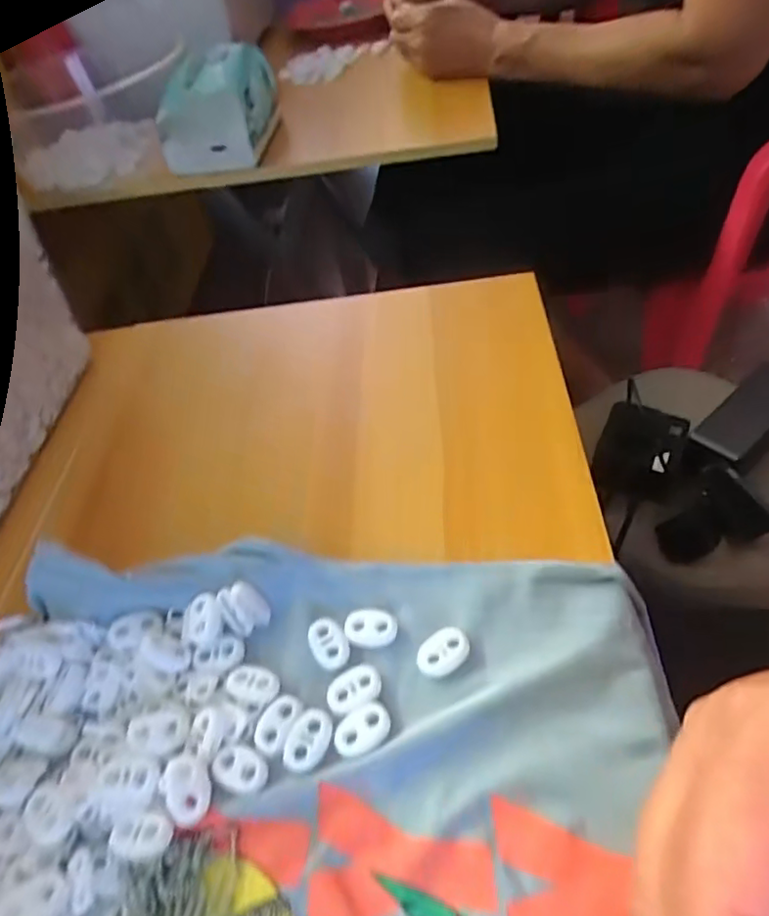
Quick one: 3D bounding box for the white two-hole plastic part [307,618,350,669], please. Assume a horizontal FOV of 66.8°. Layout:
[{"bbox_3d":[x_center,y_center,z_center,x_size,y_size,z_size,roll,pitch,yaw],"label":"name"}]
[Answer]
[{"bbox_3d":[-0.024,0.077,0.246,0.015,0.004,0.023,-27,52,-16],"label":"white two-hole plastic part"}]

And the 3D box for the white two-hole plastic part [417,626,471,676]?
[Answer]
[{"bbox_3d":[0.024,0.078,0.236,0.023,0.004,0.015,-30,53,-18],"label":"white two-hole plastic part"}]

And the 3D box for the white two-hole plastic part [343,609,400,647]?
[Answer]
[{"bbox_3d":[-0.006,0.072,0.248,0.023,0.004,0.016,7,51,12],"label":"white two-hole plastic part"}]

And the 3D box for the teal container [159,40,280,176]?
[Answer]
[{"bbox_3d":[-0.173,-0.369,0.621,0.102,0.093,0.140,0,50,7],"label":"teal container"}]

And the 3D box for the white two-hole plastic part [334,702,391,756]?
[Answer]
[{"bbox_3d":[-0.008,0.102,0.221,0.023,0.004,0.015,-28,52,-17],"label":"white two-hole plastic part"}]

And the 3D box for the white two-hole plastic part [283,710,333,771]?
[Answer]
[{"bbox_3d":[-0.029,0.106,0.221,0.015,0.004,0.023,16,53,19],"label":"white two-hole plastic part"}]

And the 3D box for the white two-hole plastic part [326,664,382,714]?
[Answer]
[{"bbox_3d":[-0.012,0.091,0.232,0.022,0.004,0.016,-21,50,-11],"label":"white two-hole plastic part"}]

